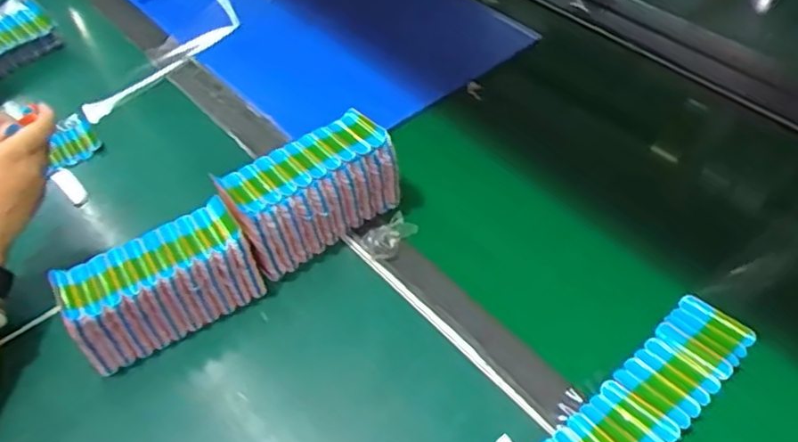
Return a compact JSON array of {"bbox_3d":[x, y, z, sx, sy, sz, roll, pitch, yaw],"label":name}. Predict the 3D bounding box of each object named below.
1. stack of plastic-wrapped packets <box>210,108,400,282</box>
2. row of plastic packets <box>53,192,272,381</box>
[{"bbox_3d":[-0.079,-0.028,0.628,0.155,0.078,0.077,-30,52,-21],"label":"stack of plastic-wrapped packets"},{"bbox_3d":[-0.202,0.051,0.582,0.152,0.070,0.075,-26,51,-18],"label":"row of plastic packets"}]

